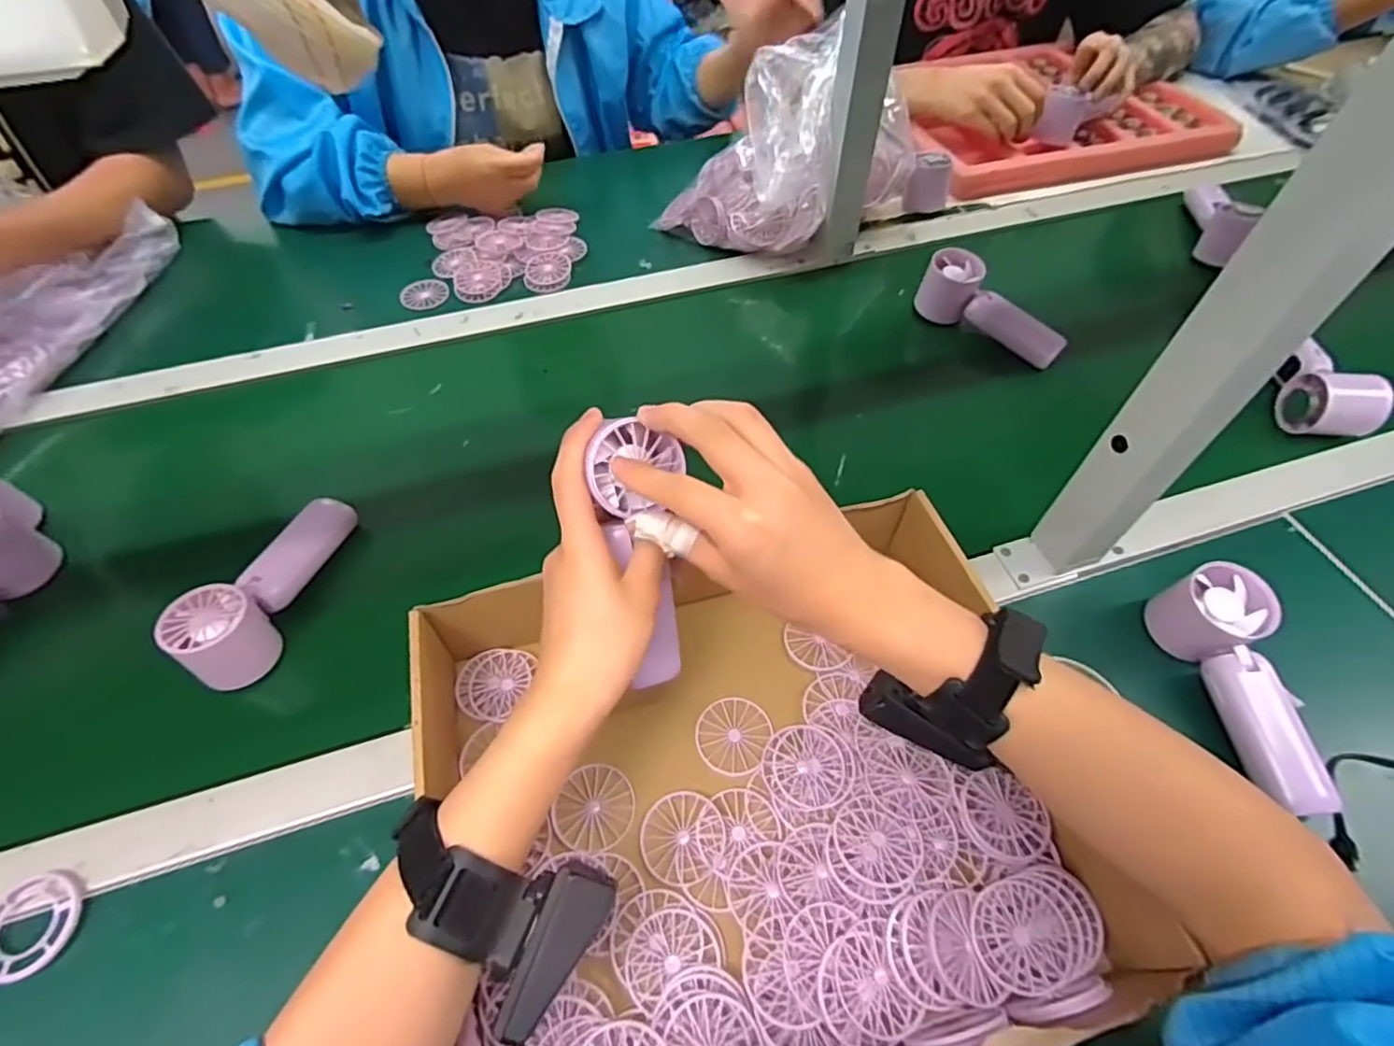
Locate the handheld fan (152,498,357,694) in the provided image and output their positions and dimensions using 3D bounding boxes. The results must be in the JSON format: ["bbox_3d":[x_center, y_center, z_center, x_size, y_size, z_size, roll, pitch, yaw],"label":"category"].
[{"bbox_3d":[-0.321,0.039,0.482,0.047,0.052,0.161,10,55,6],"label":"handheld fan"}]

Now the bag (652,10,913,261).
[{"bbox_3d":[0.099,-0.422,0.732,0.235,0.166,0.178,-33,62,-23],"label":"bag"}]

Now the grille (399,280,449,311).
[{"bbox_3d":[-0.306,-0.257,0.730,0.052,0.004,0.047,-5,63,-1],"label":"grille"}]

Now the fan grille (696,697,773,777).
[{"bbox_3d":[0.023,0.140,0.431,0.045,0.004,0.049,21,56,13],"label":"fan grille"}]

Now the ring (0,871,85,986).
[{"bbox_3d":[-0.383,0.230,0.372,0.051,0.007,0.053,1,54,-1],"label":"ring"}]

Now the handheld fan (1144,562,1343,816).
[{"bbox_3d":[0.359,0.100,0.417,0.054,0.051,0.145,-6,51,-4],"label":"handheld fan"}]

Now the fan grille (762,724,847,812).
[{"bbox_3d":[0.068,0.155,0.413,0.050,0.005,0.049,1,54,-1],"label":"fan grille"}]

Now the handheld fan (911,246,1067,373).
[{"bbox_3d":[0.302,-0.220,0.663,0.053,0.058,0.149,-34,62,-23],"label":"handheld fan"}]

